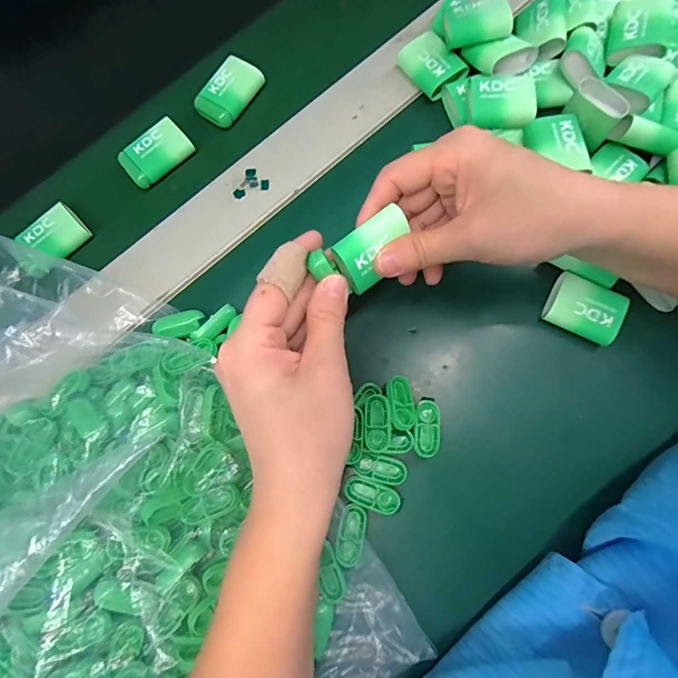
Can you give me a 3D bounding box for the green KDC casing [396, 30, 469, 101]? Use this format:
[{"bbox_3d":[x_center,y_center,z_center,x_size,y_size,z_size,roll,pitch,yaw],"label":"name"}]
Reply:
[{"bbox_3d":[0.068,-0.201,0.313,0.032,0.021,0.042,-37,78,-6],"label":"green KDC casing"}]

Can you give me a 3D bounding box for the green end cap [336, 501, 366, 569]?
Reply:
[{"bbox_3d":[0.007,0.116,0.251,0.015,0.004,0.034,10,78,5],"label":"green end cap"}]

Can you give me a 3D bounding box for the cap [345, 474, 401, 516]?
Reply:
[{"bbox_3d":[0.020,0.094,0.255,0.035,0.004,0.015,21,79,7],"label":"cap"}]

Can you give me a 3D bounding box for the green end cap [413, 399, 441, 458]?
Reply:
[{"bbox_3d":[0.054,0.055,0.261,0.016,0.004,0.034,1,77,3],"label":"green end cap"}]

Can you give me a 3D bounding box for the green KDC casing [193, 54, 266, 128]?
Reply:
[{"bbox_3d":[-0.084,-0.189,0.324,0.034,0.012,0.052,32,80,9],"label":"green KDC casing"}]

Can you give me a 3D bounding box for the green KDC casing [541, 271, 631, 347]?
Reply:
[{"bbox_3d":[0.157,-0.019,0.272,0.044,0.018,0.034,28,80,8],"label":"green KDC casing"}]

